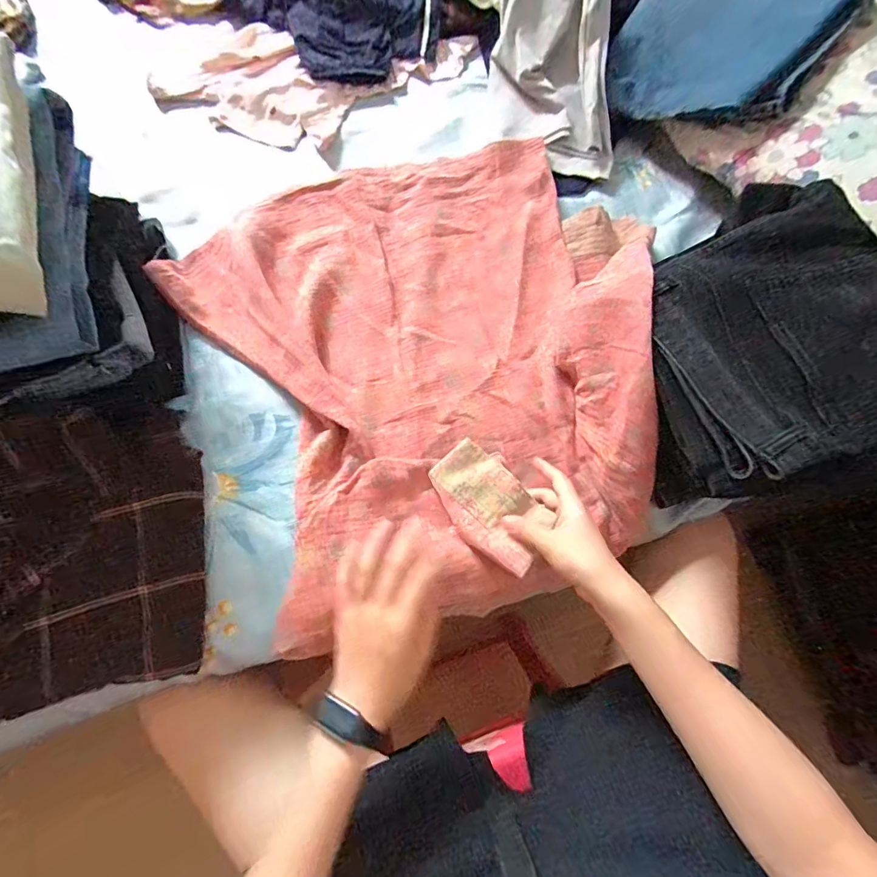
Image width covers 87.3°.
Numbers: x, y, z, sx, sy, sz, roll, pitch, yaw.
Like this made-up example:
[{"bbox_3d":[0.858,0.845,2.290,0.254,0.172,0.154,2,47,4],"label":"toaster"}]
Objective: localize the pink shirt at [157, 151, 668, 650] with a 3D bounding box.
[{"bbox_3d":[-0.003,-0.094,0.490,0.478,0.099,0.526,-21,76,-5],"label":"pink shirt"}]

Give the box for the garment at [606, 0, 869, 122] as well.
[{"bbox_3d":[0.343,-0.487,0.556,0.223,0.050,0.244,-52,59,27],"label":"garment"}]

